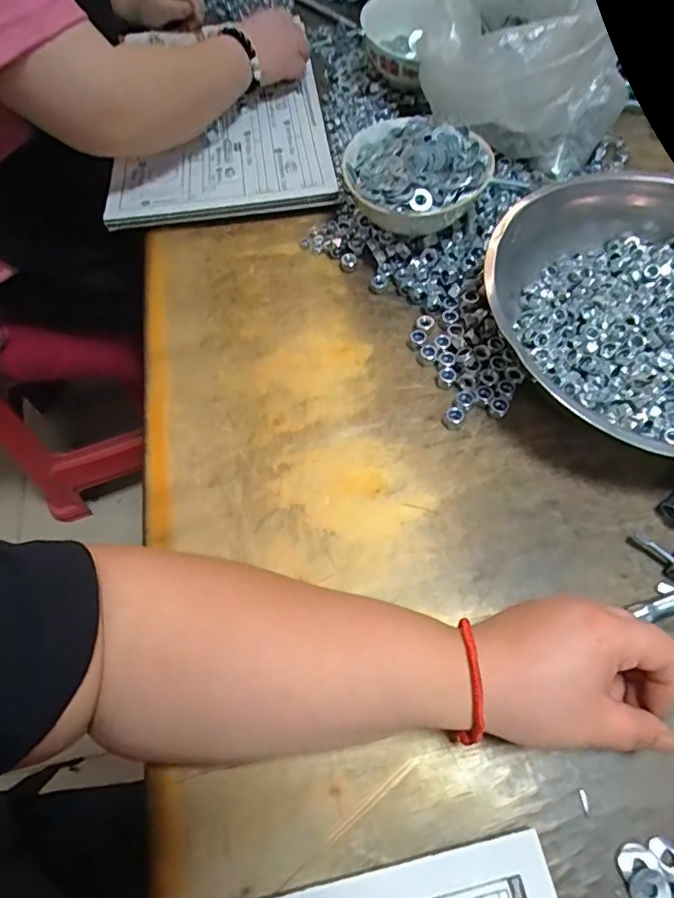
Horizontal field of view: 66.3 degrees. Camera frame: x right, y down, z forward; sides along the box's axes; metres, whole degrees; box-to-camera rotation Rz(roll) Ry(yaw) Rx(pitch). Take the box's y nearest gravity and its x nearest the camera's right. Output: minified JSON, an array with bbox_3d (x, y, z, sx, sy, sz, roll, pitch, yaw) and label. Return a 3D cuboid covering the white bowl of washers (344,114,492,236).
[{"bbox_3d":[0.073,-0.251,0.487,0.128,0.072,0.124,-2,63,3],"label":"white bowl of washers"}]

